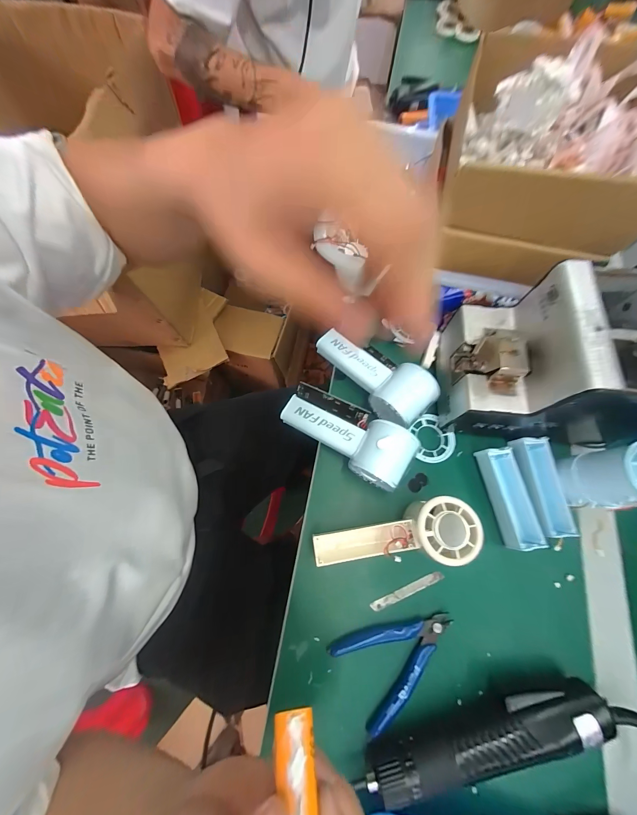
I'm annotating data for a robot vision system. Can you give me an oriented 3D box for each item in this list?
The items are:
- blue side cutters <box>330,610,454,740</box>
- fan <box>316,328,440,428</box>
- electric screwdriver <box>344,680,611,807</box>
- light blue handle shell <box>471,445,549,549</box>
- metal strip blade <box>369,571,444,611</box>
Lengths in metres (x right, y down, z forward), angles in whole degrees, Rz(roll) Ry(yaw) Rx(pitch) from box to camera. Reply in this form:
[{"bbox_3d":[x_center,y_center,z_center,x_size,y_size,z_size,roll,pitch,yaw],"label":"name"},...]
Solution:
[{"bbox_3d":[0.074,0.229,0.271,0.111,0.019,0.071,-31,75,-12],"label":"blue side cutters"},{"bbox_3d":[0.058,-0.038,0.337,0.152,0.060,0.057,38,74,11],"label":"fan"},{"bbox_3d":[0.139,0.276,0.238,0.206,0.038,0.041,-12,72,-6],"label":"electric screwdriver"},{"bbox_3d":[0.207,0.096,0.307,0.033,0.033,0.101,-10,72,-5],"label":"light blue handle shell"},{"bbox_3d":[0.091,0.187,0.291,0.080,0.004,0.009,-19,55,-9],"label":"metal strip blade"}]

